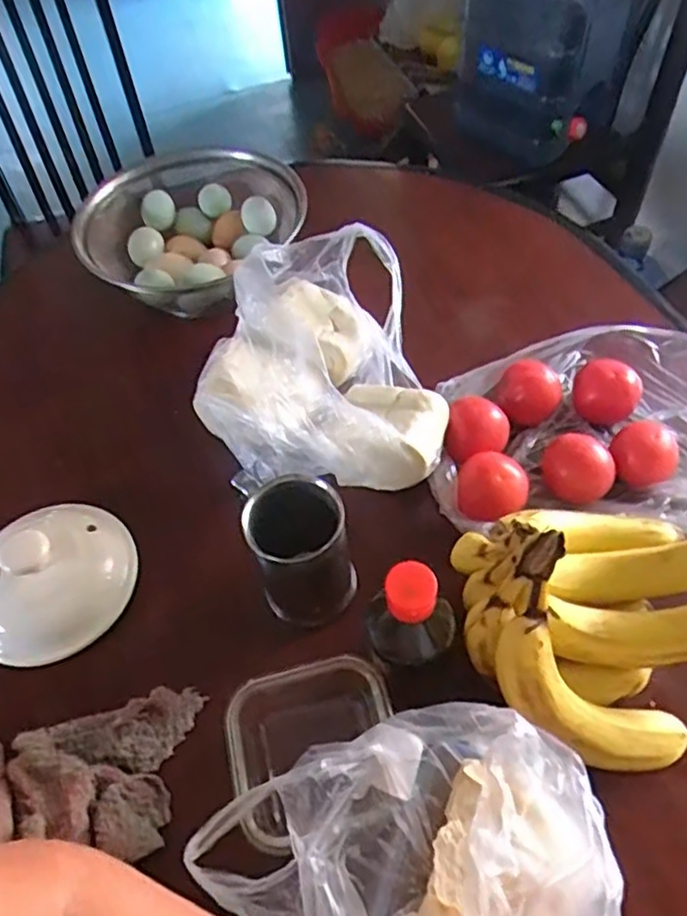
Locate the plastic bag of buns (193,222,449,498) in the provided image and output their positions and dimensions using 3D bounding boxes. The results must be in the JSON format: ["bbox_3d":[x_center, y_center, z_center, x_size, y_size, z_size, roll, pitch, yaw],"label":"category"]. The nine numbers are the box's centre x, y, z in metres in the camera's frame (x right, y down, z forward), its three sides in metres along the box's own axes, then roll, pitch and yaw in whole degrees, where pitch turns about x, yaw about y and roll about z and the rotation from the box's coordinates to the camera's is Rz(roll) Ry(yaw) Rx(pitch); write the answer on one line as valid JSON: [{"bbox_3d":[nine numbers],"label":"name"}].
[{"bbox_3d":[-0.032,-0.084,0.605,0.203,0.098,0.240,-11,55,-3],"label":"plastic bag of buns"}]

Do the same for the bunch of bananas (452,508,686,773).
[{"bbox_3d":[0.176,0.102,0.451,0.191,0.101,0.171,-16,55,-6],"label":"bunch of bananas"}]

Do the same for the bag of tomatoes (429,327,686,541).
[{"bbox_3d":[0.237,-0.019,0.593,0.310,0.058,0.216,2,55,6],"label":"bag of tomatoes"}]

